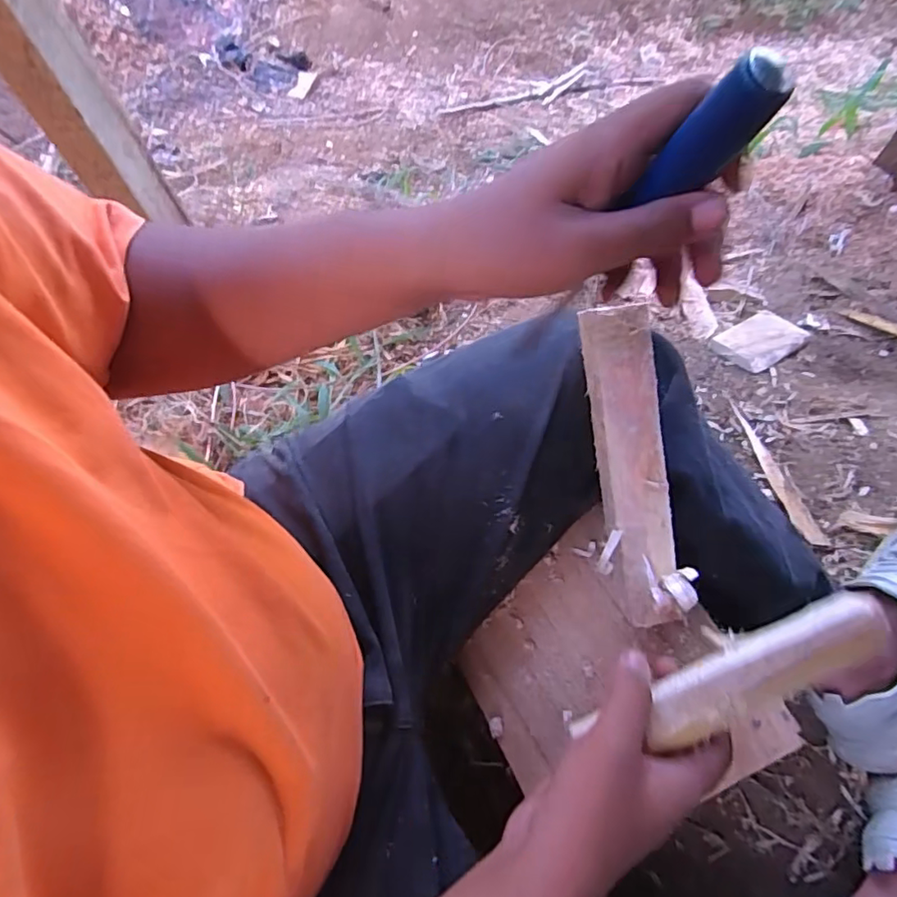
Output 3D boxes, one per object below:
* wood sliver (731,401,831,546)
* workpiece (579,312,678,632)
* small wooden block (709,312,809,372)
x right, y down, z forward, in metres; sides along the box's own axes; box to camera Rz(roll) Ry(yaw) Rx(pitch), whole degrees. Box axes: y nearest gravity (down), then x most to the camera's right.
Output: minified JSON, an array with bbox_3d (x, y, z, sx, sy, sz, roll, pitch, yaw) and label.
[{"bbox_3d":[0.451,0.028,0.803,0.033,0.011,0.243,-9,49,0],"label":"wood sliver"},{"bbox_3d":[0.131,0.018,0.412,0.048,0.023,0.231,-7,99,14],"label":"workpiece"},{"bbox_3d":[0.545,-0.190,0.999,0.202,0.020,0.094,-26,67,-30],"label":"small wooden block"}]

